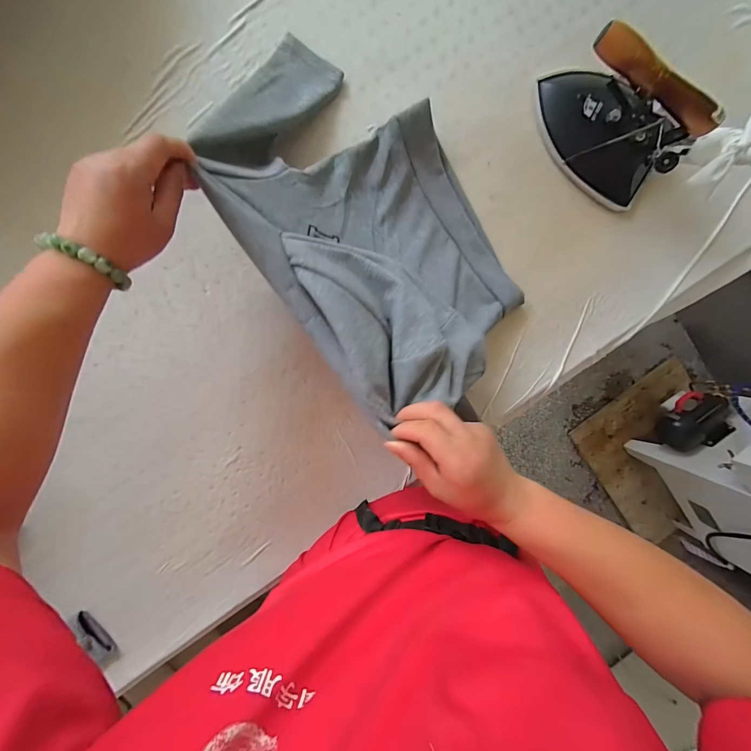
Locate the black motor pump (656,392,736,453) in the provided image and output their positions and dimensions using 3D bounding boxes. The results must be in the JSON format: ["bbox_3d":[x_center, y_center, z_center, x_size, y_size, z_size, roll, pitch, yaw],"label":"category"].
[{"bbox_3d":[1.142,0.164,1.252,0.204,0.121,0.173,-18,97,-3],"label":"black motor pump"}]

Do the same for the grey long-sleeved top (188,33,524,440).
[{"bbox_3d":[-0.003,-0.183,0.394,0.266,0.162,0.428,-33,98,-1],"label":"grey long-sleeved top"}]

